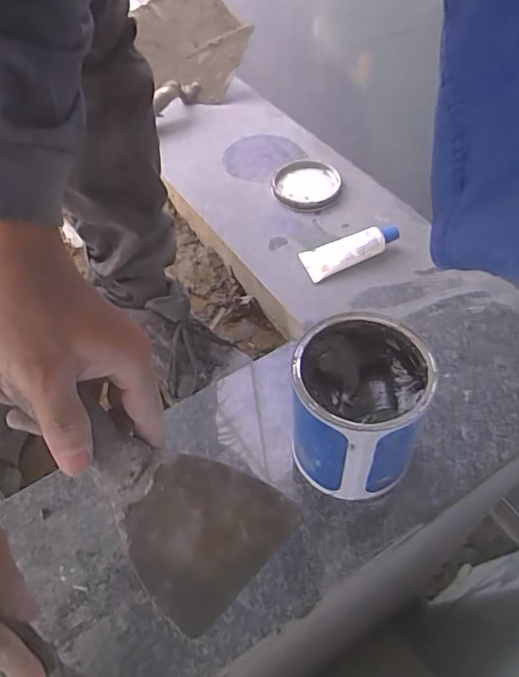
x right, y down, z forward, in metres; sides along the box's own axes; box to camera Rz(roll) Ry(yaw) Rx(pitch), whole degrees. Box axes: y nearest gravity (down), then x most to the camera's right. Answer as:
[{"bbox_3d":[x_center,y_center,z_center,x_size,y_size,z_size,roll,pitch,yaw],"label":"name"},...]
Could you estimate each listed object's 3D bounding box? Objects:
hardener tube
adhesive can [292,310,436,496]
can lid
[{"bbox_3d":[0.103,-0.102,0.597,0.111,0.025,0.042,-17,55,-10],"label":"hardener tube"},{"bbox_3d":[0.075,0.058,0.424,0.097,0.123,0.105,7,54,7],"label":"adhesive can"},{"bbox_3d":[0.058,-0.198,0.681,0.085,0.007,0.093,-1,53,1],"label":"can lid"}]

